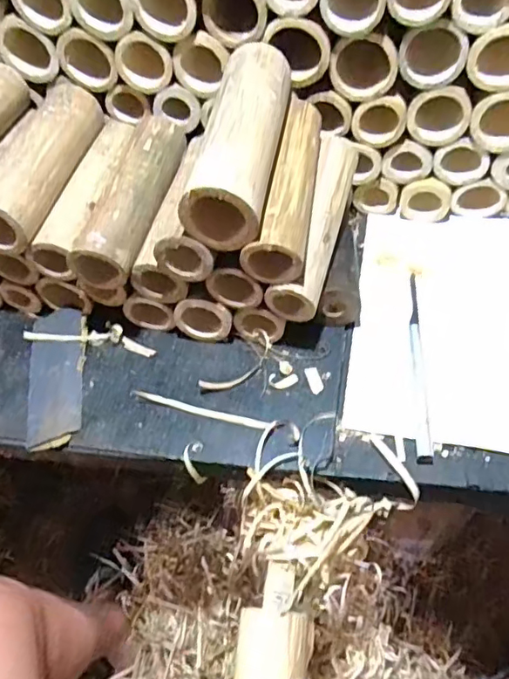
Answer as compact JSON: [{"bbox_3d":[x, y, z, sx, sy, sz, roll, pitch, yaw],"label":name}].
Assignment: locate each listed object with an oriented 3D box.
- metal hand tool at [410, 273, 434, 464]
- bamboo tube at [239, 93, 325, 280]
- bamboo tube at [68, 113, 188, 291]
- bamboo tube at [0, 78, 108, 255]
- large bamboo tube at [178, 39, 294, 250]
[{"bbox_3d":[0.143,0.012,0.470,0.012,0.011,0.195,5,59,6],"label":"metal hand tool"},{"bbox_3d":[0.031,-0.131,0.457,0.043,0.040,0.178,9,59,8],"label":"bamboo tube"},{"bbox_3d":[-0.106,-0.131,0.488,0.048,0.046,0.184,12,60,10],"label":"bamboo tube"},{"bbox_3d":[-0.195,-0.165,0.493,0.049,0.054,0.189,10,59,9],"label":"bamboo tube"},{"bbox_3d":[-0.008,-0.159,0.431,0.054,0.054,0.185,8,59,8],"label":"large bamboo tube"}]

